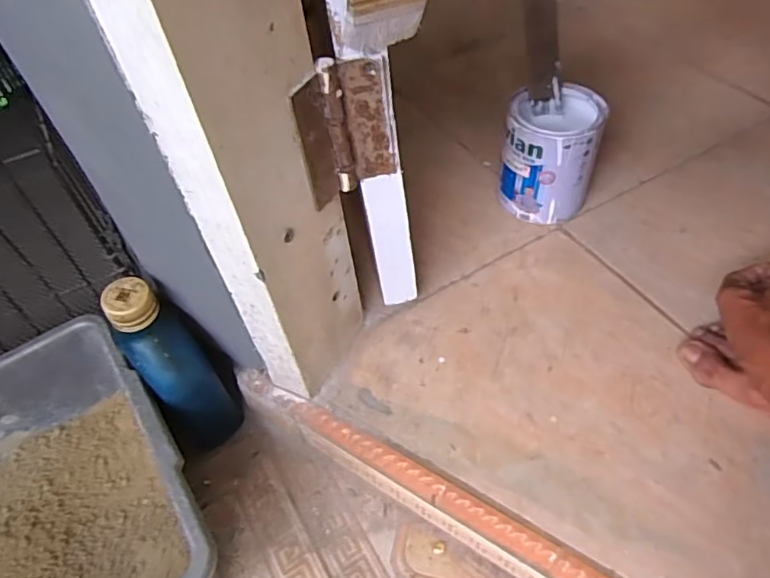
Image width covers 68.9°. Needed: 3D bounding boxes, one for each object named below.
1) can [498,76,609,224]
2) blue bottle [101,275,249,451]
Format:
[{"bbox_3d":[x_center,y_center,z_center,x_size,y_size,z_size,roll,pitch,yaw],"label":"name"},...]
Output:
[{"bbox_3d":[0.187,-0.150,0.644,0.097,0.125,0.097,9,53,13],"label":"can"},{"bbox_3d":[-0.191,0.079,0.534,0.068,0.200,0.082,-32,55,-19],"label":"blue bottle"}]

